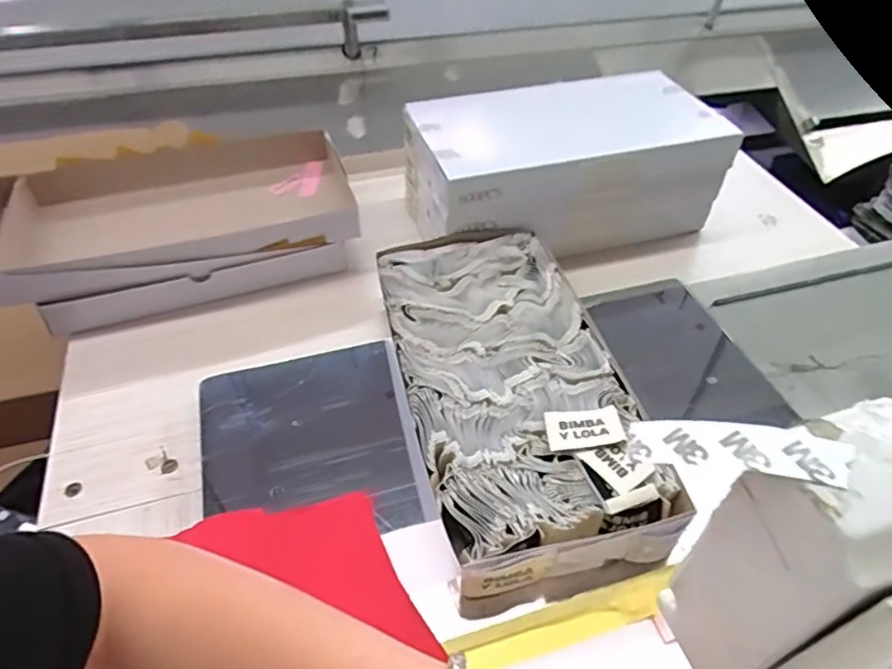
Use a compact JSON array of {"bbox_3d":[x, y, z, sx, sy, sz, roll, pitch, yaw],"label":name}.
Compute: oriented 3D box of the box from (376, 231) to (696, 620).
[{"bbox_3d":[0.049,0.034,0.479,0.167,0.046,0.324,-9,46,-9],"label":"box"}]

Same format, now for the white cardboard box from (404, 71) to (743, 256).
[{"bbox_3d":[0.124,-0.180,0.663,0.311,0.132,0.174,-13,47,-13],"label":"white cardboard box"}]

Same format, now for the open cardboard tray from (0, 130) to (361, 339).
[{"bbox_3d":[-0.267,-0.114,0.618,0.341,0.088,0.186,-17,48,-16],"label":"open cardboard tray"}]

